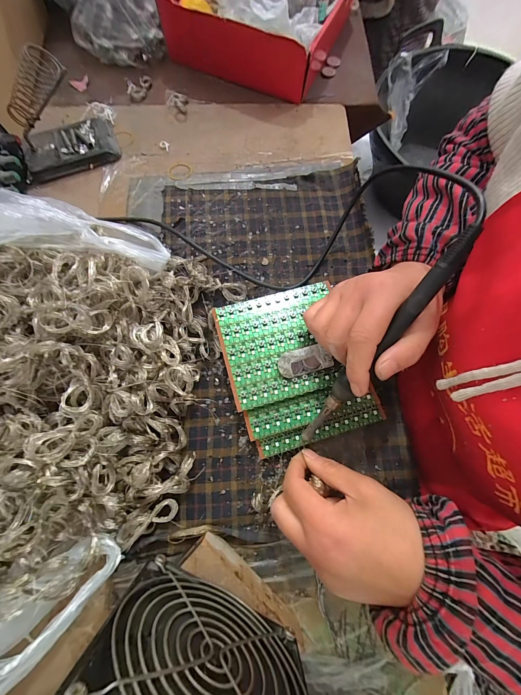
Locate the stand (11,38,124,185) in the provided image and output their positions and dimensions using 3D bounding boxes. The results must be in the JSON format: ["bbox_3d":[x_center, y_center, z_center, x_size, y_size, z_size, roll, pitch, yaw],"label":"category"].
[{"bbox_3d":[-0.242,-0.267,0.325,0.114,0.088,0.072,-24,77,-8],"label":"stand"}]

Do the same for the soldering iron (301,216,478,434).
[{"bbox_3d":[0.087,0.005,0.209,0.022,0.012,0.196,34,116,7],"label":"soldering iron"}]

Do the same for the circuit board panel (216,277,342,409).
[{"bbox_3d":[0.020,-0.005,0.276,0.112,0.004,0.107,-14,71,-5],"label":"circuit board panel"}]

